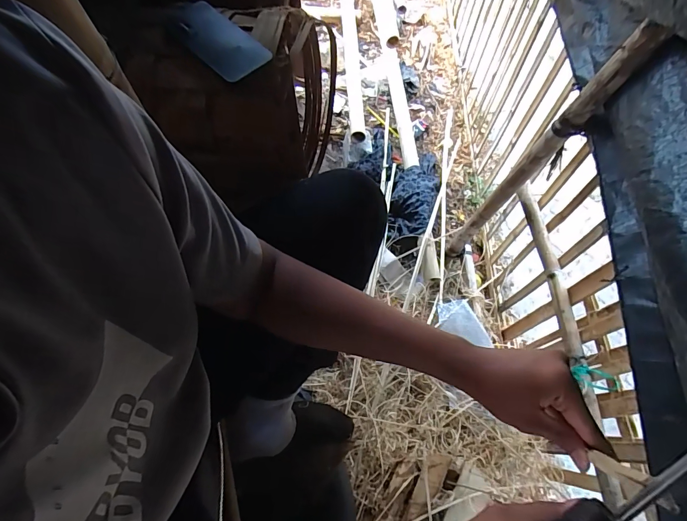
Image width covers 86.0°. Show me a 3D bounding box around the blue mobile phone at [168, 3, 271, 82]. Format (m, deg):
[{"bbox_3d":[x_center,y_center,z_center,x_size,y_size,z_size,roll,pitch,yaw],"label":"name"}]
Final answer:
[{"bbox_3d":[-0.175,-0.304,0.504,0.074,0.009,0.167,-39,73,-18],"label":"blue mobile phone"}]

